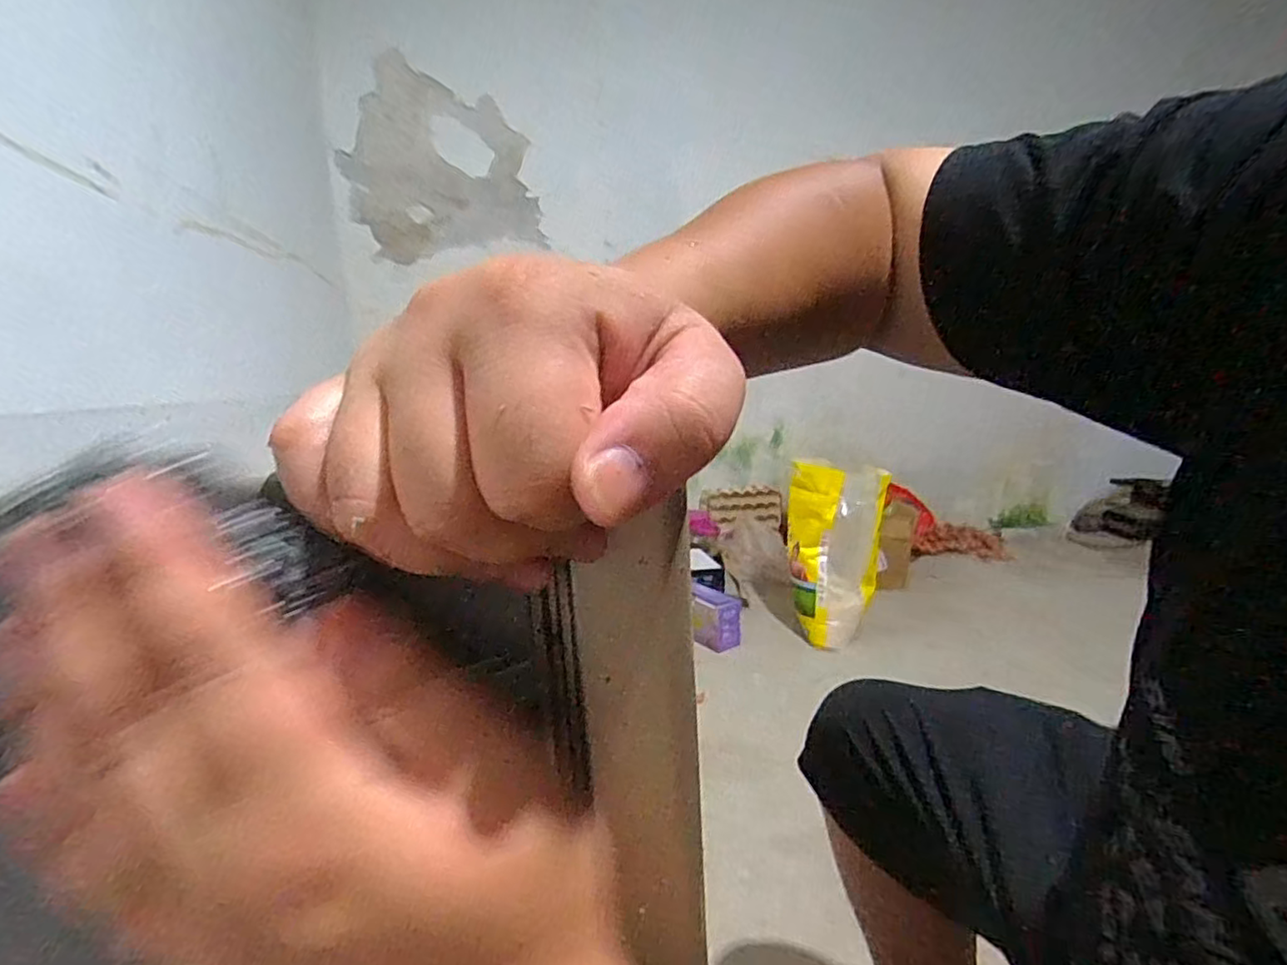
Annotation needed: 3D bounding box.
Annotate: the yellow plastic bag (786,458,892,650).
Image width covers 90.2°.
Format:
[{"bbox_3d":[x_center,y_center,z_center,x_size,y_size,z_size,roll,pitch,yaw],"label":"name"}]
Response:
[{"bbox_3d":[0.535,0.200,1.839,0.268,0.485,0.157,5,14,26],"label":"yellow plastic bag"}]

